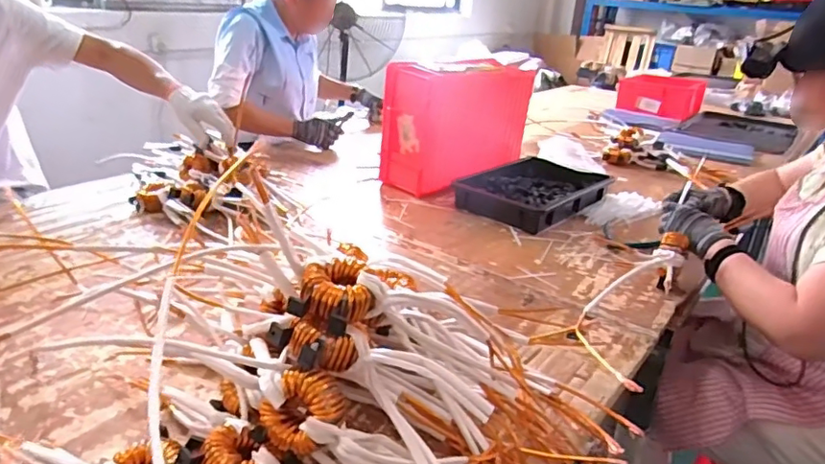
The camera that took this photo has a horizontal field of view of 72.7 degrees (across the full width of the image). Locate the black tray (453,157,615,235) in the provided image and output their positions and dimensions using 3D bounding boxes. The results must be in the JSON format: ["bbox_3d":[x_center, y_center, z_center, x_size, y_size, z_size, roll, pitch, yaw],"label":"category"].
[{"bbox_3d":[0.300,-0.111,1.369,0.262,0.058,0.394,23,30,38],"label":"black tray"}]

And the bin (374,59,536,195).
[{"bbox_3d":[0.115,-0.281,1.429,0.368,0.275,0.170,-18,32,-41],"label":"bin"}]

